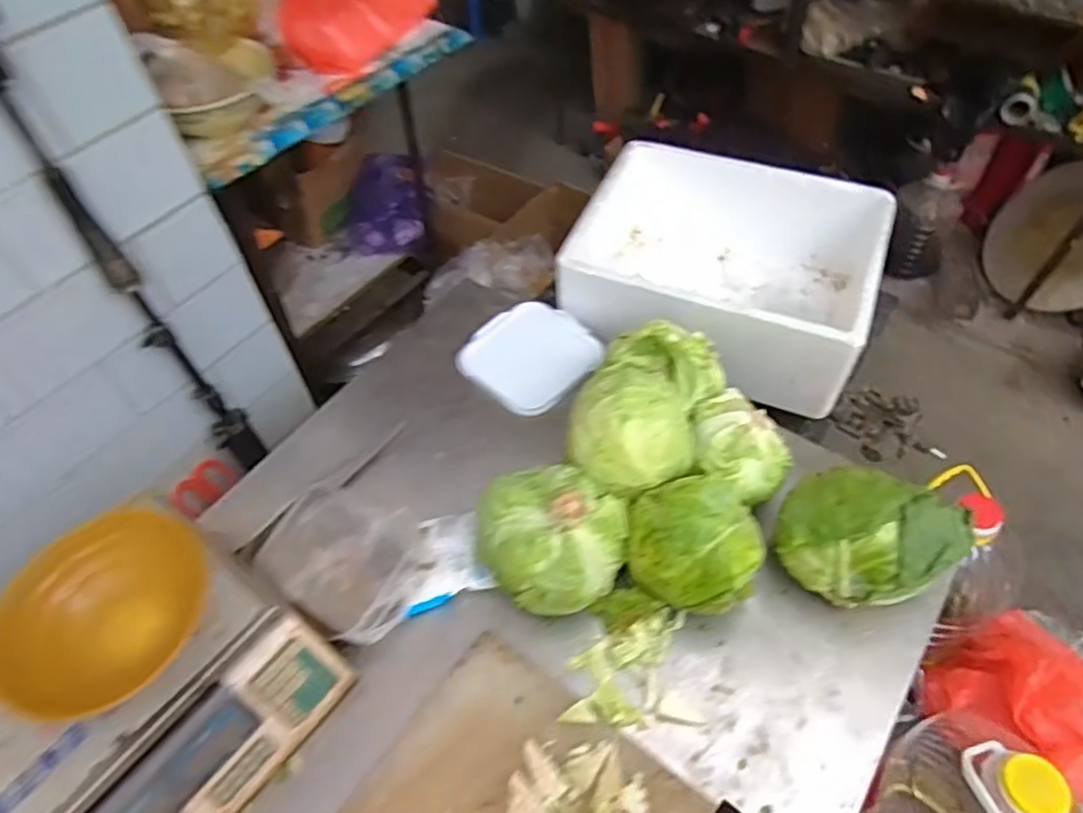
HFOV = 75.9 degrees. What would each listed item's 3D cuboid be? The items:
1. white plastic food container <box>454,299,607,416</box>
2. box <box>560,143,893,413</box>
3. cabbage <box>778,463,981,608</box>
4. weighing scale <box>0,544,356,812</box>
[{"bbox_3d":[-0.016,-0.073,0.994,0.166,0.023,0.168,-38,59,-23],"label":"white plastic food container"},{"bbox_3d":[0.276,-0.201,1.075,0.411,0.198,0.351,16,55,15],"label":"box"},{"bbox_3d":[0.341,0.137,0.725,0.180,0.110,0.118,13,54,14],"label":"cabbage"},{"bbox_3d":[-0.422,0.308,0.689,0.293,0.104,0.347,29,59,24],"label":"weighing scale"}]

